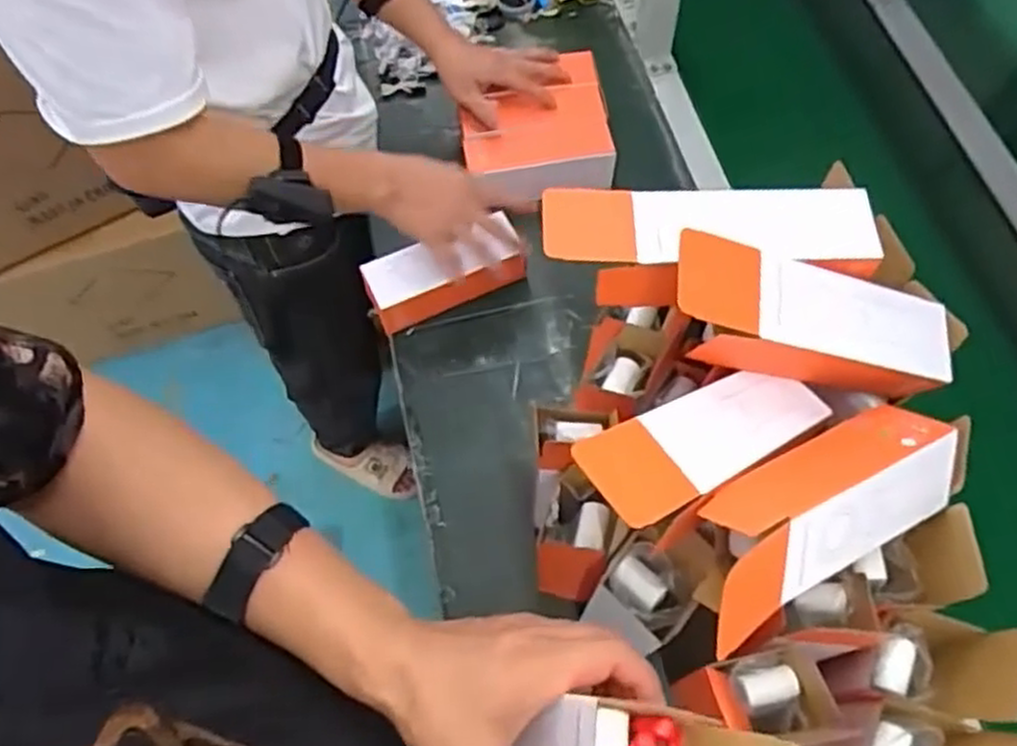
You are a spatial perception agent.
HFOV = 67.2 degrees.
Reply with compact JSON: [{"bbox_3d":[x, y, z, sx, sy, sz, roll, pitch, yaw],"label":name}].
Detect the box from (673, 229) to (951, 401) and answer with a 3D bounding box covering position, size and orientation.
[{"bbox_3d":[0.209,-0.033,0.553,0.237,0.072,0.074,15,62,-20],"label":"box"}]

